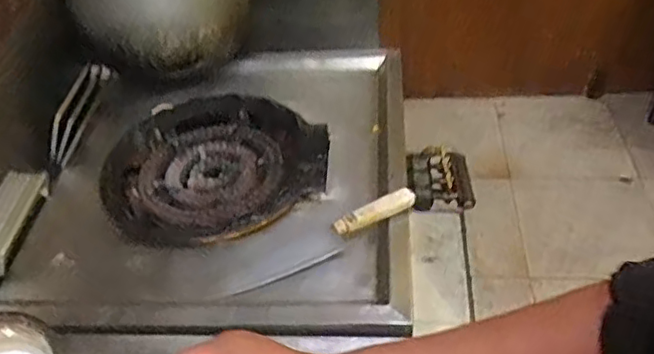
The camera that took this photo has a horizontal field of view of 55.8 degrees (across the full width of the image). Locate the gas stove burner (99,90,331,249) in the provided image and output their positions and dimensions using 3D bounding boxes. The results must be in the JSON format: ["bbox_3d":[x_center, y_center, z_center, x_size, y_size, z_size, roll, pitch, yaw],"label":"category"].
[{"bbox_3d":[-0.177,-0.031,1.017,0.345,0.033,0.336,-3,43,3],"label":"gas stove burner"}]

